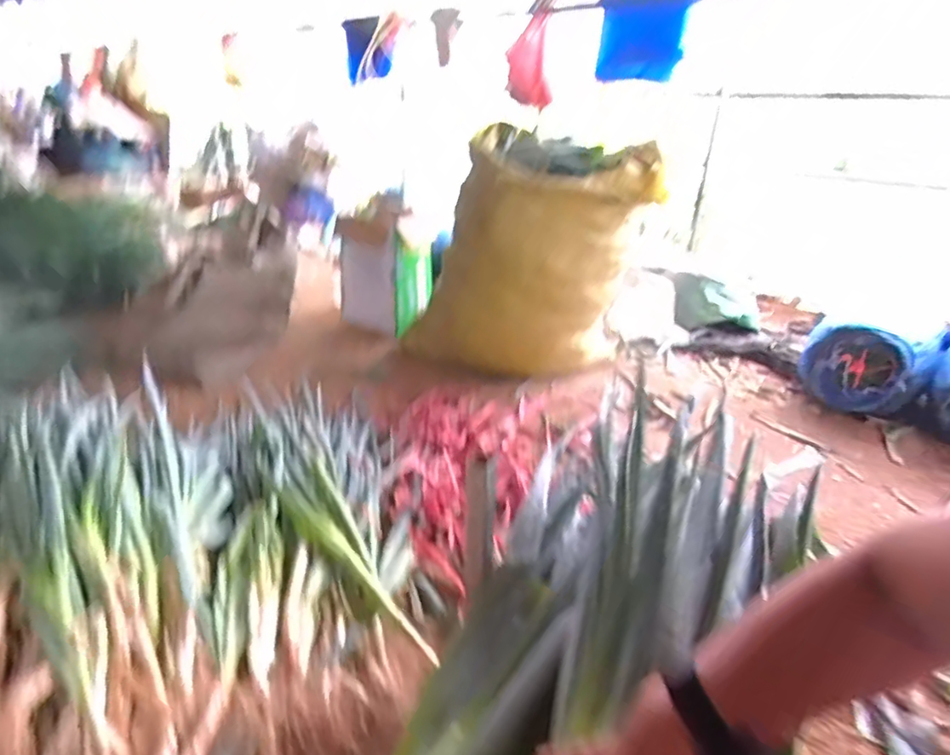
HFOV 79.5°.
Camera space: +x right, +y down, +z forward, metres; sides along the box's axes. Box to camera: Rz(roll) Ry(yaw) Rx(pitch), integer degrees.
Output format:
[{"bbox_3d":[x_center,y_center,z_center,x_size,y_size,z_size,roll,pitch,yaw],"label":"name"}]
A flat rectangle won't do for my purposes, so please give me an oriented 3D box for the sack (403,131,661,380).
[{"bbox_3d":[0.143,-0.364,1.747,0.692,0.620,0.380,3,28,2],"label":"sack"}]

